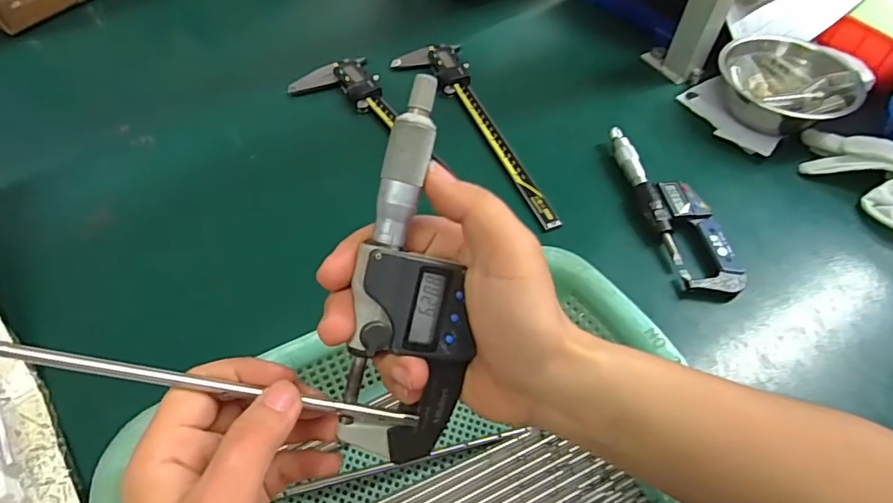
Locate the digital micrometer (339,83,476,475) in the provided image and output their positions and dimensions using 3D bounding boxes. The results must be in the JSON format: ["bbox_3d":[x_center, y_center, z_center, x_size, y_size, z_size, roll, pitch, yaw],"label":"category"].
[{"bbox_3d":[-0.016,0.012,0.211,0.048,0.024,0.155,1,98,-1],"label":"digital micrometer"}]

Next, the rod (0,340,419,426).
[{"bbox_3d":[-0.099,0.053,0.210,0.176,0.005,0.005,12,53,-5],"label":"rod"}]

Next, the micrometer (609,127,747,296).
[{"bbox_3d":[0.190,-0.040,0.443,0.052,0.020,0.173,-8,54,-7],"label":"micrometer"}]

